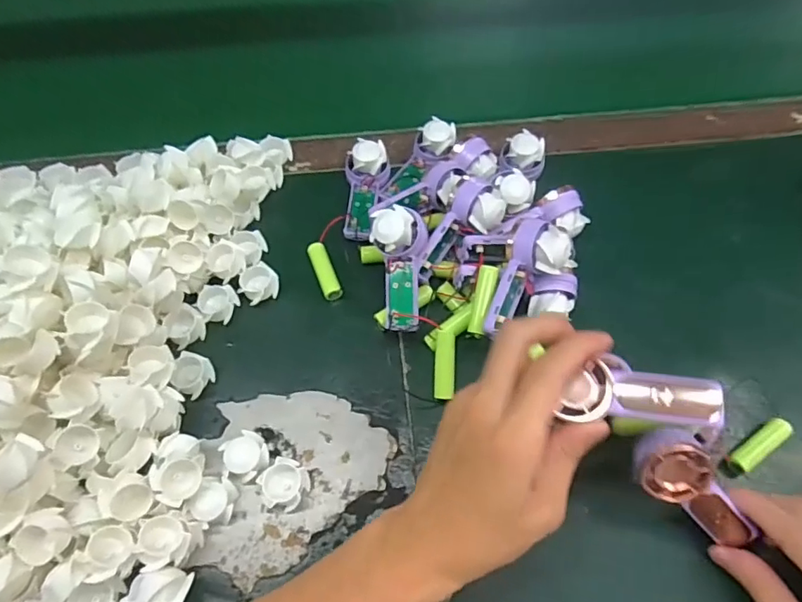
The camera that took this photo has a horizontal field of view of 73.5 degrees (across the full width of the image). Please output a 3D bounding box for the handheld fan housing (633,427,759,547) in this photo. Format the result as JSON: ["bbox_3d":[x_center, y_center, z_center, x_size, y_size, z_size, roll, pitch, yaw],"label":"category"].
[{"bbox_3d":[0.178,0.115,0.319,0.091,0.028,0.037,44,66,-15],"label":"handheld fan housing"}]

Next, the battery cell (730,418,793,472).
[{"bbox_3d":[0.245,0.099,0.367,0.049,0.016,0.014,-32,66,-16],"label":"battery cell"}]

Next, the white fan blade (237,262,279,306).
[{"bbox_3d":[-0.112,-0.012,0.426,0.028,0.016,0.030,0,61,1],"label":"white fan blade"}]

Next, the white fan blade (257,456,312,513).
[{"bbox_3d":[-0.077,0.123,0.356,0.029,0.017,0.032,37,68,19],"label":"white fan blade"}]

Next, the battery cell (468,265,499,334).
[{"bbox_3d":[0.058,-0.001,0.382,0.014,0.014,0.049,13,81,8],"label":"battery cell"}]

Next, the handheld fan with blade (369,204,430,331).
[{"bbox_3d":[0.001,-0.024,0.397,0.040,0.025,0.090,-3,100,-1],"label":"handheld fan with blade"}]

